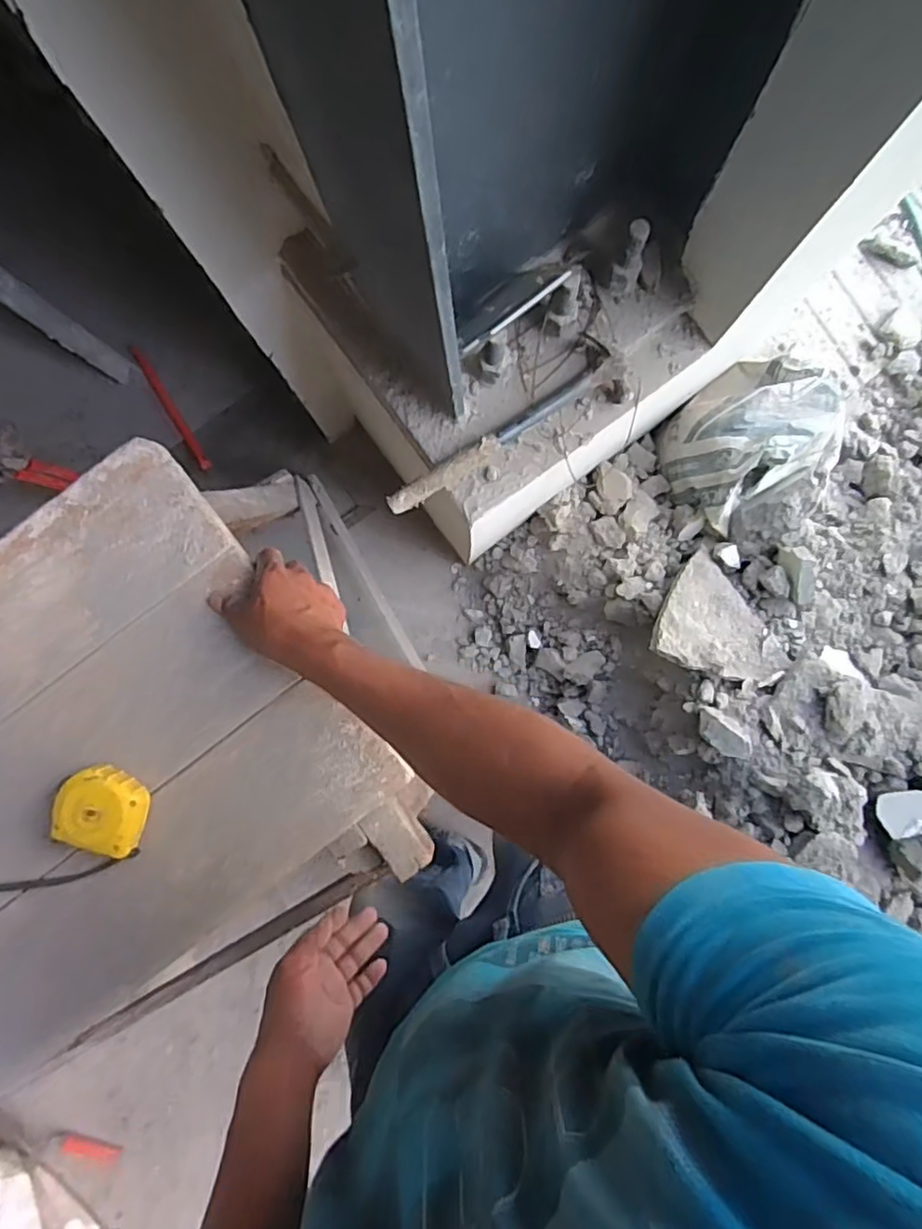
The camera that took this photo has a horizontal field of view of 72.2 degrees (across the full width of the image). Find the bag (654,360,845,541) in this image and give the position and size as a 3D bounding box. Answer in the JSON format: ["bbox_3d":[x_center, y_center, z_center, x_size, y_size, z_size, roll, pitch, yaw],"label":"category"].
[{"bbox_3d":[0.537,-0.298,1.118,0.296,0.192,0.274,43,89,3],"label":"bag"}]

